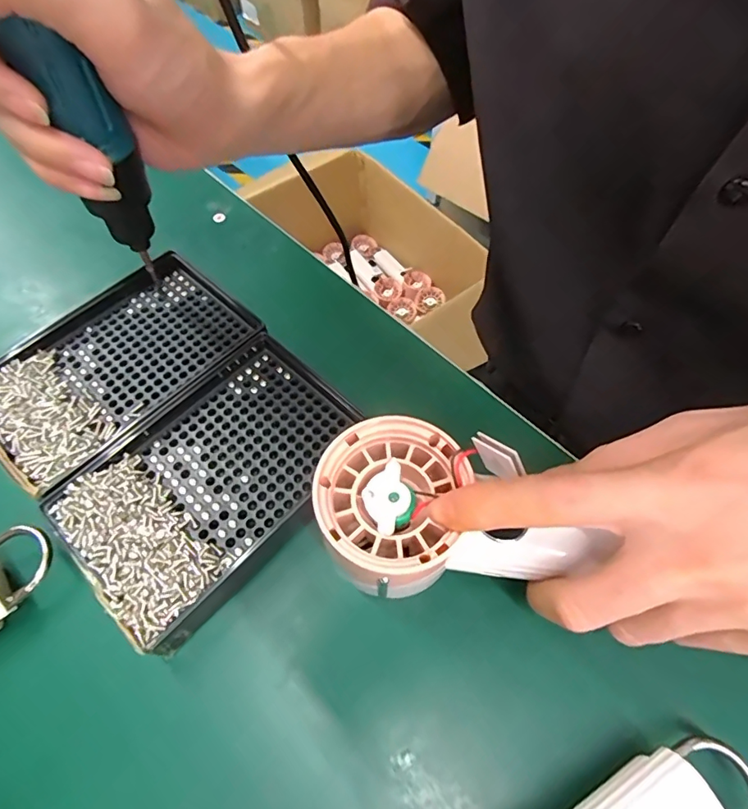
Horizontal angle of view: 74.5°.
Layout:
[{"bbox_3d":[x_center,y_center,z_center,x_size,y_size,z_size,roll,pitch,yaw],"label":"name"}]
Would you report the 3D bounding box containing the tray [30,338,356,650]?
[{"bbox_3d":[-0.073,0.035,0.243,0.091,0.030,0.137,37,67,19],"label":"tray"}]

